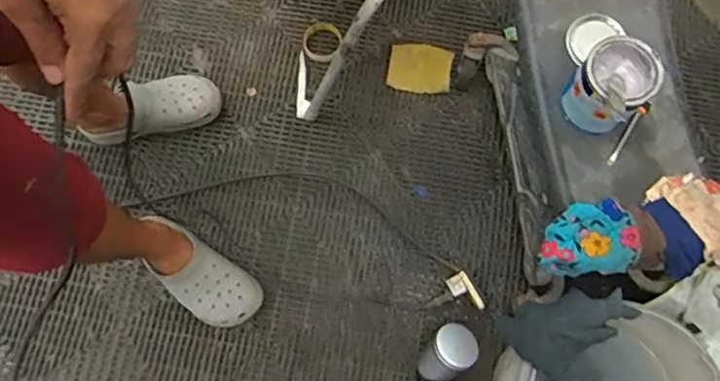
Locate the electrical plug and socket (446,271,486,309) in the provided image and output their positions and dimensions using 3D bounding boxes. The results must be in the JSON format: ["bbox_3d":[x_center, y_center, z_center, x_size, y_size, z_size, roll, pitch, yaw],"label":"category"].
[{"bbox_3d":[0.204,0.201,1.152,0.042,0.052,0.083,-33,78,-8],"label":"electrical plug and socket"}]

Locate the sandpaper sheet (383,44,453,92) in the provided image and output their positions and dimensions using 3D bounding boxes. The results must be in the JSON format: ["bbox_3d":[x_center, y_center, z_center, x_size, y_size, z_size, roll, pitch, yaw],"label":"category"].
[{"bbox_3d":[0.130,-0.267,1.285,0.135,0.031,0.108,7,76,2],"label":"sandpaper sheet"}]

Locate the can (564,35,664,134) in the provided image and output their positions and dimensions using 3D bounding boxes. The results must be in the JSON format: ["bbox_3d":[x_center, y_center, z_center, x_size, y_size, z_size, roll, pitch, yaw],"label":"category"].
[{"bbox_3d":[0.370,-0.155,0.879,0.108,0.129,0.099,0,76,0],"label":"can"}]

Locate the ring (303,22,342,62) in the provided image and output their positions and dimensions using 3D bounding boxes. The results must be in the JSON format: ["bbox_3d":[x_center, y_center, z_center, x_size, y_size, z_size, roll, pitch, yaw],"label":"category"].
[{"bbox_3d":[-0.084,-0.324,1.290,0.093,0.022,0.082,34,78,8],"label":"ring"}]

